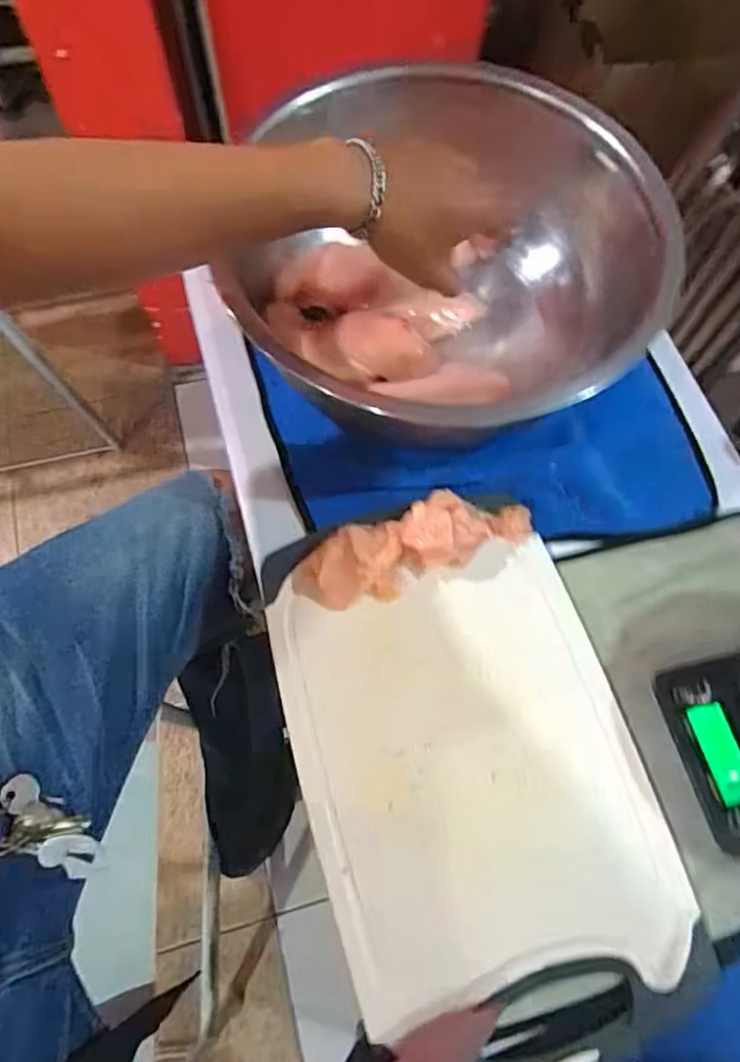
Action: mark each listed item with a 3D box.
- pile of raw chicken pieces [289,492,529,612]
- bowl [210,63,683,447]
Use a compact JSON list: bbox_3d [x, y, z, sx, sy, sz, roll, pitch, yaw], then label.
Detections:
[{"bbox_3d":[0.035,0.012,0.476,0.188,0.052,0.054,-17,70,-9],"label":"pile of raw chicken pieces"},{"bbox_3d":[0.066,-0.206,0.528,0.295,0.162,0.347,7,65,3],"label":"bowl"}]

